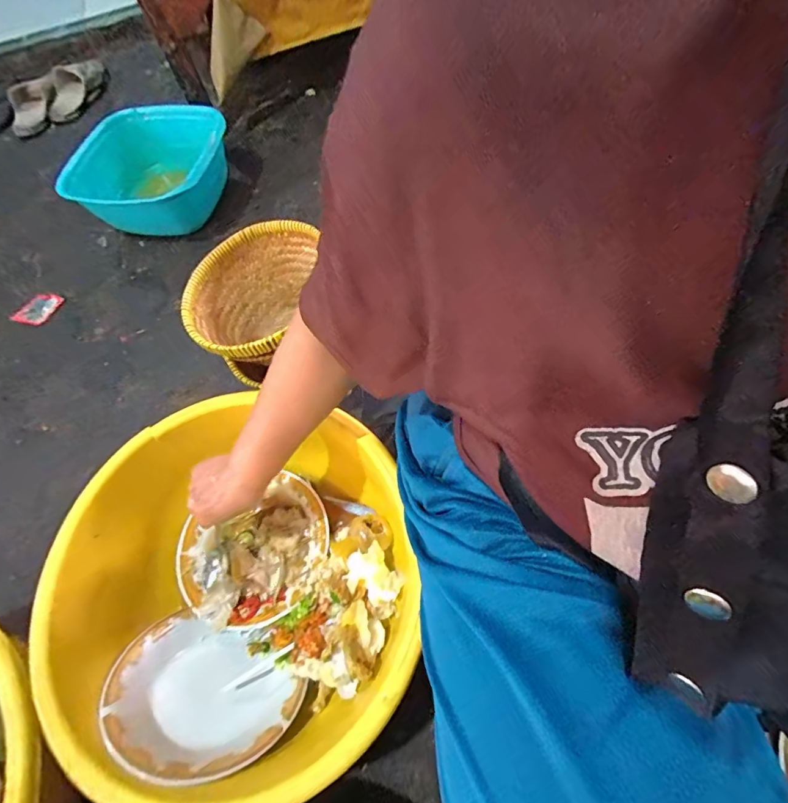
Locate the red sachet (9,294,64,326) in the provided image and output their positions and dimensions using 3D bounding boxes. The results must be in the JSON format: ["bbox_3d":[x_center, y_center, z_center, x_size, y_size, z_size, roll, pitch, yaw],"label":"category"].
[{"bbox_3d":[-0.791,-0.207,0.920,0.087,0.016,0.081,17,65,12],"label":"red sachet"}]

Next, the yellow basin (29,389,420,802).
[{"bbox_3d":[-0.191,0.227,0.539,0.399,0.190,0.407,-2,65,5],"label":"yellow basin"}]

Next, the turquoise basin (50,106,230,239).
[{"bbox_3d":[-0.528,-0.505,0.955,0.309,0.178,0.332,-2,62,3],"label":"turquoise basin"}]

